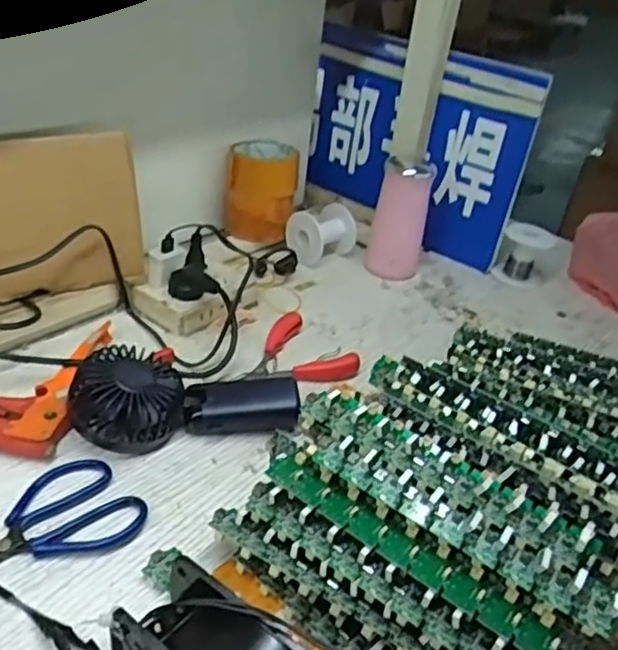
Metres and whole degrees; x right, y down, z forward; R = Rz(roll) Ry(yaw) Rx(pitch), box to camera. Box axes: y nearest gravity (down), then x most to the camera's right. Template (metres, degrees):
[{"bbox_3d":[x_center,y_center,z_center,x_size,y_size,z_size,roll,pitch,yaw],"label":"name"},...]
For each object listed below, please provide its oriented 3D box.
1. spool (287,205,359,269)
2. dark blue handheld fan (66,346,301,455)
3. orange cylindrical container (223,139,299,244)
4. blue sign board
[{"bbox_3d":[0.015,-0.115,0.832,0.080,0.057,0.062,-18,40,-36],"label":"spool"},{"bbox_3d":[-0.100,0.056,0.546,0.180,0.058,0.087,-2,33,-15],"label":"dark blue handheld fan"},{"bbox_3d":[-0.059,-0.166,0.828,0.085,0.102,0.079,6,33,-6],"label":"orange cylindrical container"},{"bbox_3d":[0.130,-0.230,0.872,0.309,0.245,0.046,30,37,31],"label":"blue sign board"}]

